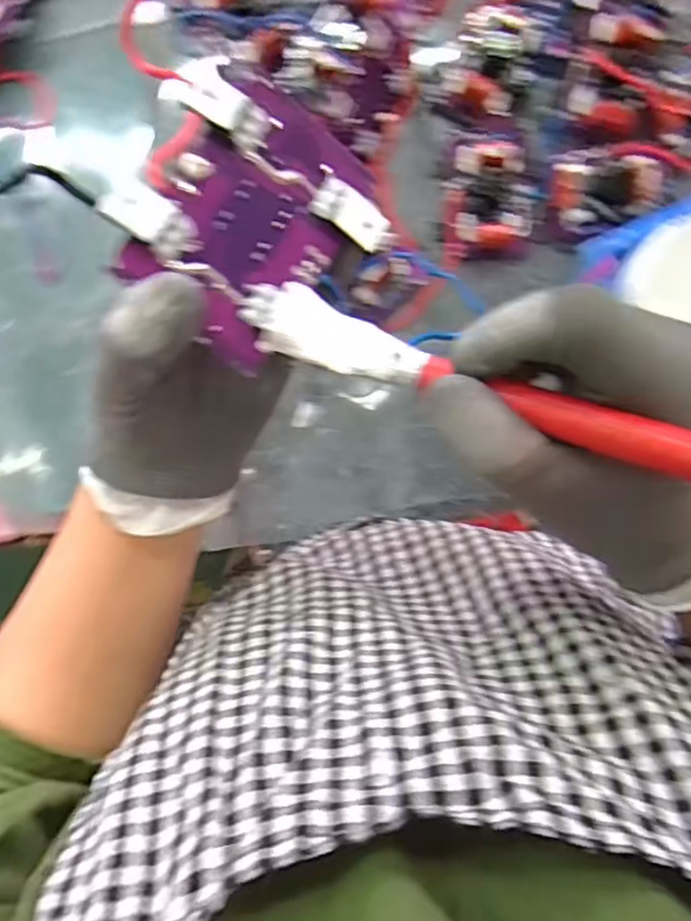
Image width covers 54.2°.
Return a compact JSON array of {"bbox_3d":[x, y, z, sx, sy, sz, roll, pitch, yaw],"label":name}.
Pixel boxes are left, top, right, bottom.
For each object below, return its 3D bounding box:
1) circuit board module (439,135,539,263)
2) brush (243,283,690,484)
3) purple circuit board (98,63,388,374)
[{"bbox_3d":[0.113,-0.208,0.524,0.070,0.020,0.095,-1,95,-2],"label":"circuit board module"},{"bbox_3d":[0.081,-0.008,0.194,0.275,0.020,0.022,23,94,29],"label":"brush"},{"bbox_3d":[-0.033,-0.093,0.253,0.086,0.013,0.094,35,78,-22],"label":"purple circuit board"}]

